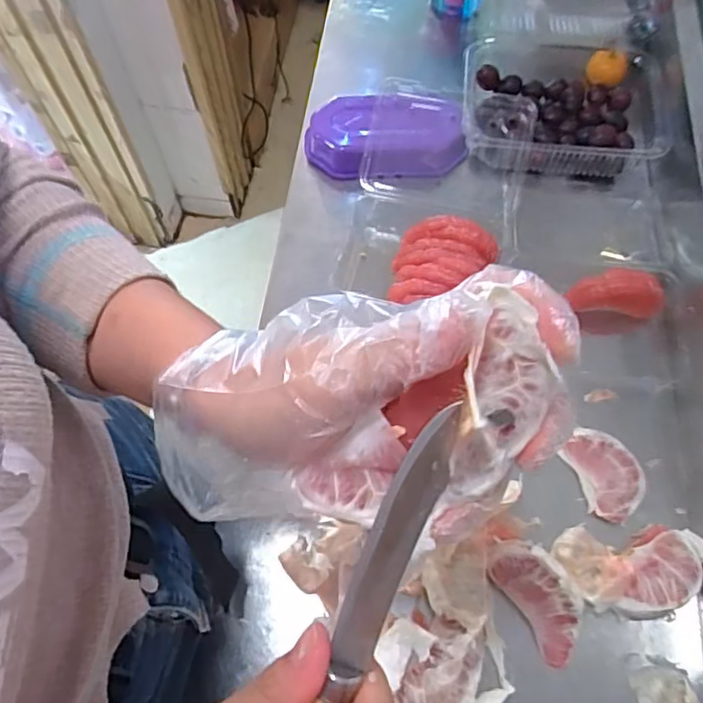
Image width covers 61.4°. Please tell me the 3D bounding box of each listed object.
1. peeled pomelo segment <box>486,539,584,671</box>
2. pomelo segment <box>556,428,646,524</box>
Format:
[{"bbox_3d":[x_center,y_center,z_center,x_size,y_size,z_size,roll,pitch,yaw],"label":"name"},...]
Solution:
[{"bbox_3d":[0.157,0.201,0.491,0.052,0.039,0.101,-30,67,-13],"label":"peeled pomelo segment"},{"bbox_3d":[0.230,0.109,0.536,0.052,0.025,0.082,-20,65,-9],"label":"pomelo segment"}]

